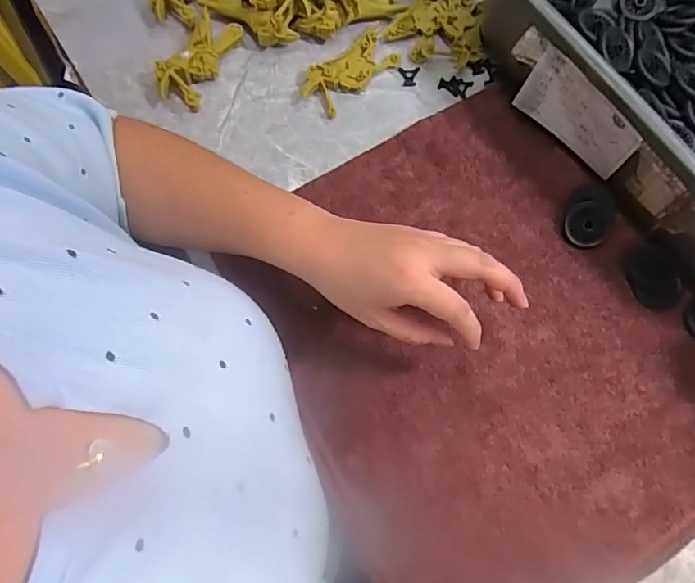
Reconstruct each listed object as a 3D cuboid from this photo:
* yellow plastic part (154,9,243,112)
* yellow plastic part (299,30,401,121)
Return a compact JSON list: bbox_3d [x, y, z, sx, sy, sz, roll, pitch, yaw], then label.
[{"bbox_3d":[-0.145,-0.227,0.519,0.051,0.025,0.101,23,74,9],"label":"yellow plastic part"},{"bbox_3d":[0.002,-0.210,0.509,0.093,0.015,0.049,-41,75,-11],"label":"yellow plastic part"}]

